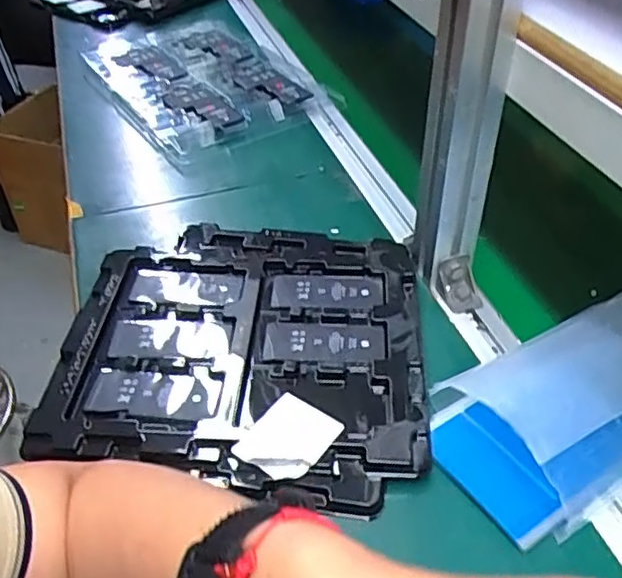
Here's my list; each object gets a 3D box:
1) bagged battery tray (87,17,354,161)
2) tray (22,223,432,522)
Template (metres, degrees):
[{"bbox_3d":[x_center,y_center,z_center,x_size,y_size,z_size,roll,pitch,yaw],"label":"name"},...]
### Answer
[{"bbox_3d":[-0.152,-0.296,0.877,0.243,0.039,0.377,-23,47,-24],"label":"bagged battery tray"},{"bbox_3d":[-0.051,0.038,0.508,0.266,0.019,0.270,3,42,3],"label":"tray"}]

